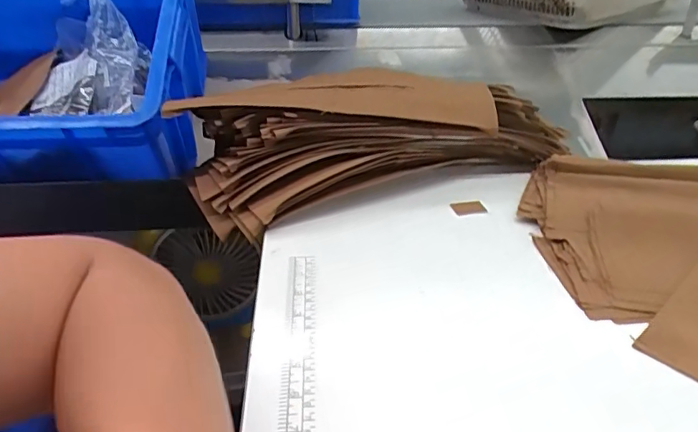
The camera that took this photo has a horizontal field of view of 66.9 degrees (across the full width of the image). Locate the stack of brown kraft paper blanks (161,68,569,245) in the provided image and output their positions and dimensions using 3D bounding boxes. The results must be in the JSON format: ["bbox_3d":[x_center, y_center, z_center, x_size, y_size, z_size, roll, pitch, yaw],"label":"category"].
[{"bbox_3d":[0.031,-0.090,0.581,0.400,0.097,0.170,-14,34,-23],"label":"stack of brown kraft paper blanks"}]

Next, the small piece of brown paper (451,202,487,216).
[{"bbox_3d":[0.122,-0.009,0.537,0.032,0.004,0.021,-4,31,-4],"label":"small piece of brown paper"}]

